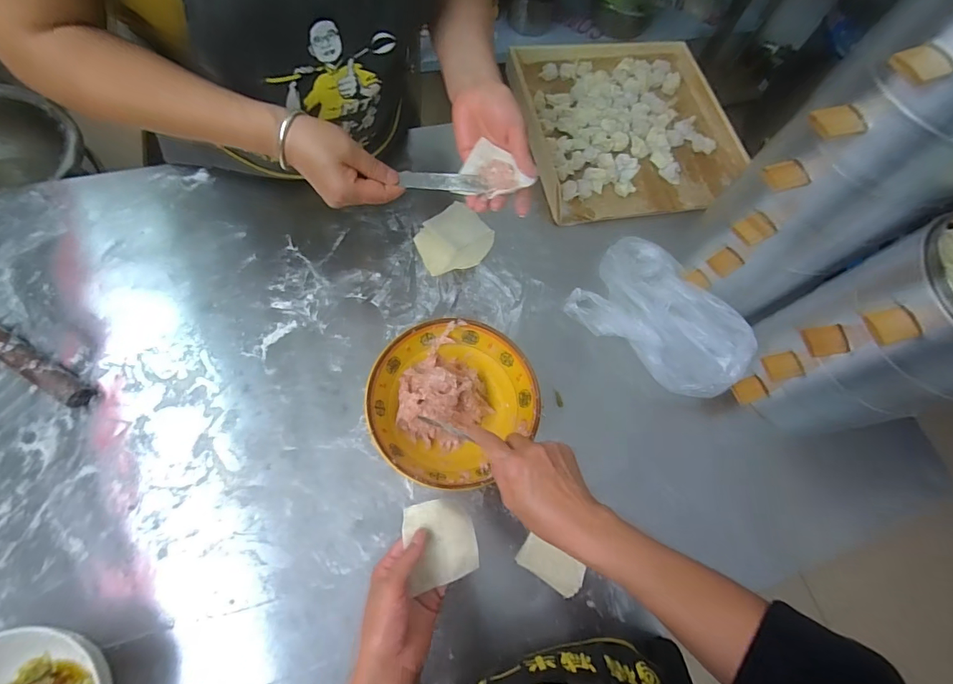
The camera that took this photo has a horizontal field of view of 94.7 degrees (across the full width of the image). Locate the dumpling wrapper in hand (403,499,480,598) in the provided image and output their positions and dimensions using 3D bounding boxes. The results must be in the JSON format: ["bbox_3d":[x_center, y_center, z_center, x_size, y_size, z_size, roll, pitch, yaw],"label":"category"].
[{"bbox_3d":[-0.035,0.196,0.434,0.067,0.011,0.076,-10,84,-19],"label":"dumpling wrapper in hand"}]

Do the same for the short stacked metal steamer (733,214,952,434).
[{"bbox_3d":[0.478,0.003,0.525,0.219,0.262,0.173,-16,71,-12],"label":"short stacked metal steamer"}]

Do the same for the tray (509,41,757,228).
[{"bbox_3d":[0.265,-0.396,0.790,0.380,0.047,0.385,-13,69,-8],"label":"tray"}]

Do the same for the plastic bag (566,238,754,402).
[{"bbox_3d":[0.277,-0.046,0.622,0.249,0.080,0.172,39,70,10],"label":"plastic bag"}]

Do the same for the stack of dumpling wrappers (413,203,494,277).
[{"bbox_3d":[-0.034,-0.156,0.669,0.120,0.035,0.093,-39,75,-16],"label":"stack of dumpling wrappers"}]

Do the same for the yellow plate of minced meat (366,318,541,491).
[{"bbox_3d":[-0.030,0.075,0.548,0.196,0.078,0.185,2,69,-6],"label":"yellow plate of minced meat"}]

